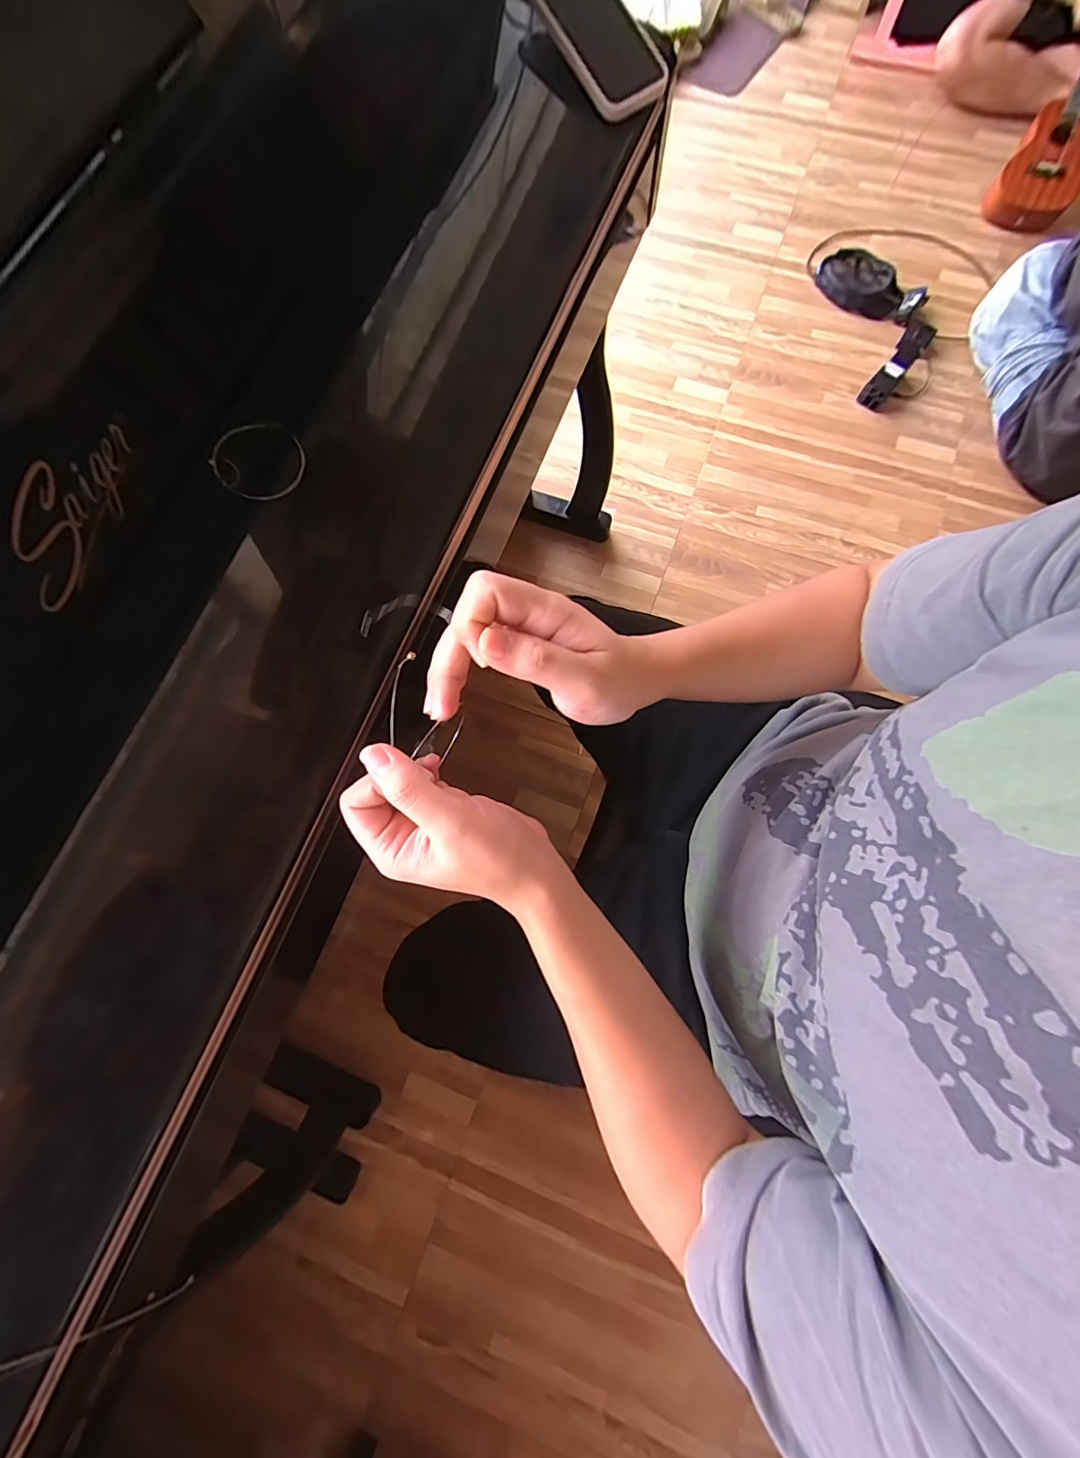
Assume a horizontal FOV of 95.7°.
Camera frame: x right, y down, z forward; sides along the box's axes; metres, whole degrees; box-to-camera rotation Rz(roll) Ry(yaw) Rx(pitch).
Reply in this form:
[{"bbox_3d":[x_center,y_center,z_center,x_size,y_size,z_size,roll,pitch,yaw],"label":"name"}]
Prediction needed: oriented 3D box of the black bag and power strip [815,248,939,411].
[{"bbox_3d":[0.931,-1.120,1.321,0.257,0.047,0.512,-10,79,-1],"label":"black bag and power strip"}]

